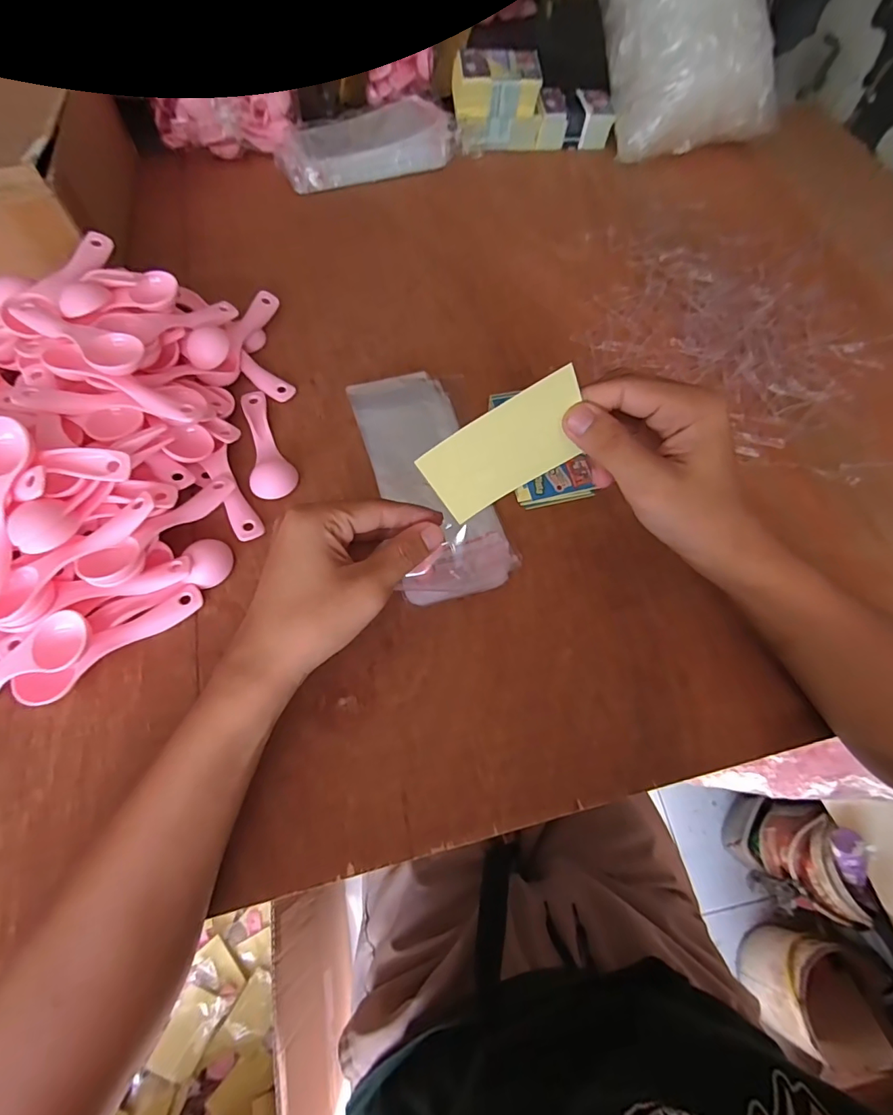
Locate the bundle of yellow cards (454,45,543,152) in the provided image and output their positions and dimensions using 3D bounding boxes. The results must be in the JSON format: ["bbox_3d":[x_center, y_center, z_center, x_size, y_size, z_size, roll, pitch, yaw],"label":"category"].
[{"bbox_3d":[0.064,-0.566,0.598,0.109,0.077,0.057,-8,65,-7],"label":"bundle of yellow cards"}]

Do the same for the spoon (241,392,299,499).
[{"bbox_3d":[-0.150,-0.097,0.396,0.034,0.009,0.114,-17,66,-11],"label":"spoon"}]

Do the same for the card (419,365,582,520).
[{"bbox_3d":[0.035,-0.059,0.266,0.090,0.052,0.006,-31,41,8],"label":"card"}]

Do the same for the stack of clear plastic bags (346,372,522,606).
[{"bbox_3d":[-0.015,-0.067,0.394,0.087,0.010,0.215,-13,66,-9],"label":"stack of clear plastic bags"}]

